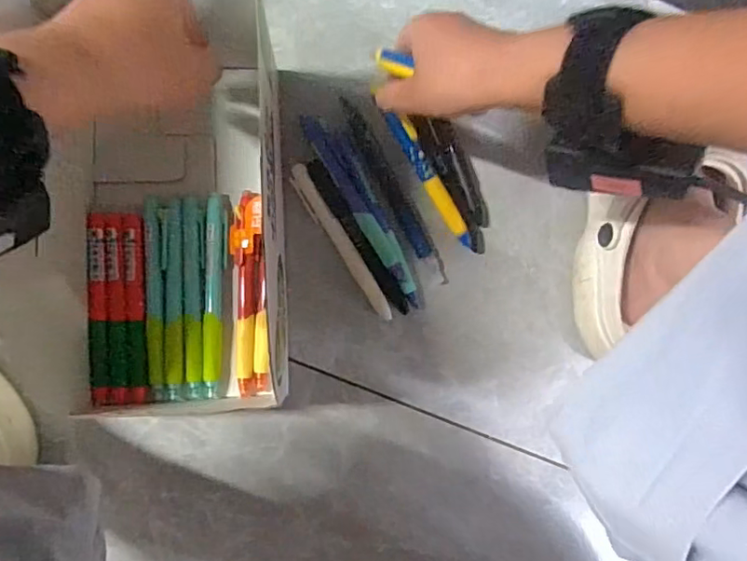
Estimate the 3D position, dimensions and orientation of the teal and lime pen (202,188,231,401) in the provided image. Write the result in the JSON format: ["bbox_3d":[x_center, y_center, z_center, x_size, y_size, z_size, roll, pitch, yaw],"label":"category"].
[{"bbox_3d":[-0.110,0.010,0.394,0.016,0.009,0.138,1,86,-4],"label":"teal and lime pen"}]

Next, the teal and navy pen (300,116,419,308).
[{"bbox_3d":[-0.009,-0.052,0.405,0.016,0.009,0.156,-32,89,-5],"label":"teal and navy pen"}]

